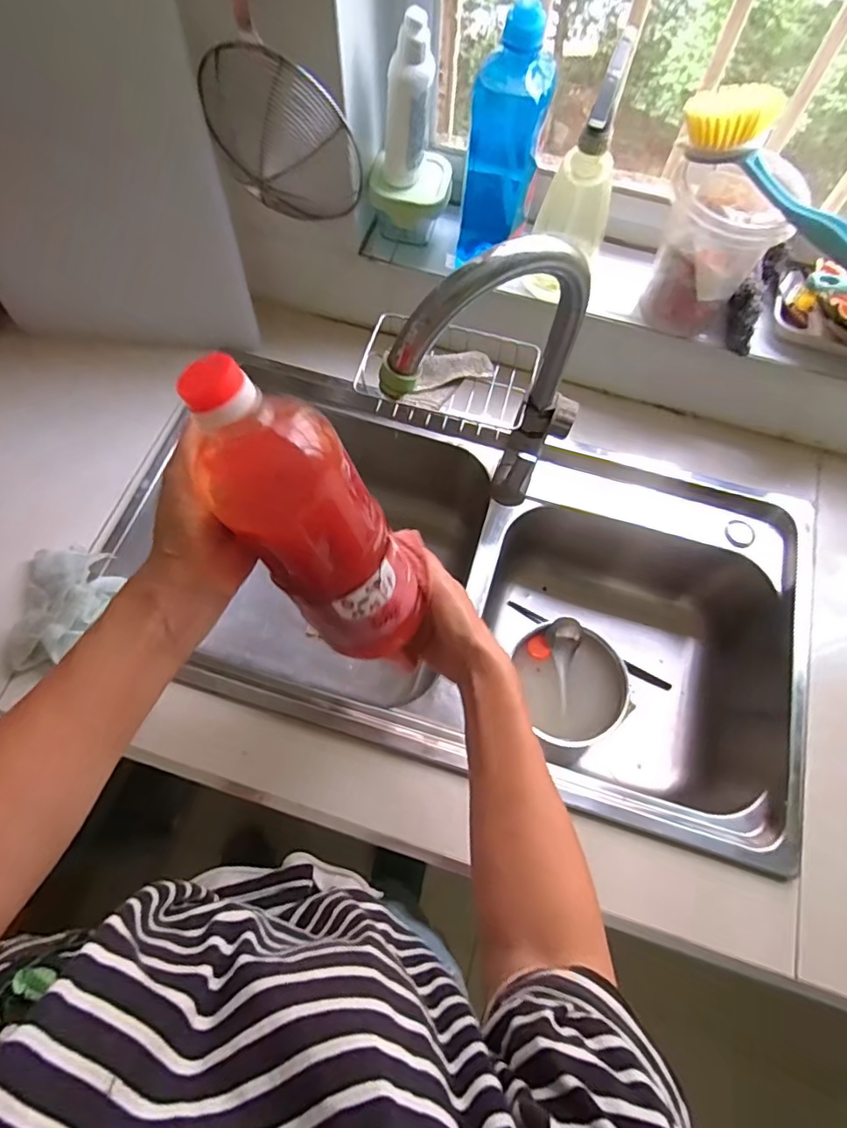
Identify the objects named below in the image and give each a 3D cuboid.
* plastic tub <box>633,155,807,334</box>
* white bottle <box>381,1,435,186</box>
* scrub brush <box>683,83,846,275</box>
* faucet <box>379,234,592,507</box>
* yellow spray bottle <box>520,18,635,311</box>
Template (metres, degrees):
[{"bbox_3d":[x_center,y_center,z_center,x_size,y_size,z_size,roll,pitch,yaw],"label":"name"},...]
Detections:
[{"bbox_3d":[0.297,-0.329,0.589,0.110,0.163,0.101,1,68,-1],"label":"plastic tub"},{"bbox_3d":[-0.016,-0.478,0.573,0.050,0.142,0.059,1,68,-1],"label":"white bottle"},{"bbox_3d":[0.345,-0.325,0.485,0.061,0.063,0.272,-39,74,-15],"label":"scrub brush"},{"bbox_3d":[0.061,-0.132,0.524,0.194,0.363,0.049,-32,72,-13],"label":"faucet"},{"bbox_3d":[0.162,-0.387,0.583,0.067,0.225,0.059,-25,71,-11],"label":"yellow spray bottle"}]

